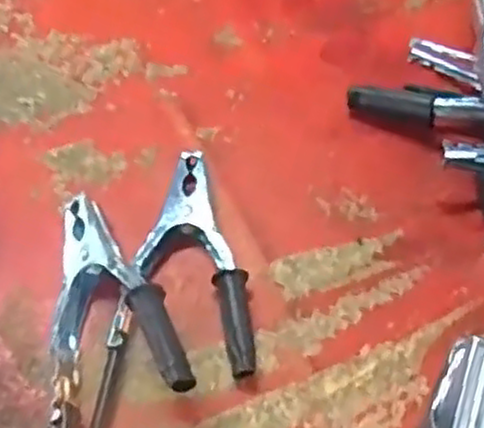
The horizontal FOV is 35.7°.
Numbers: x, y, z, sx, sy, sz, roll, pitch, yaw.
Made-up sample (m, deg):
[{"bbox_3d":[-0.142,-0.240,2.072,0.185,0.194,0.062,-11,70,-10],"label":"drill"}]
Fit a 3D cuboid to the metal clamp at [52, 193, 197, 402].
[{"bbox_3d":[-0.081,0.049,0.429,0.069,0.050,0.140,-15,61,-13],"label":"metal clamp"}]

